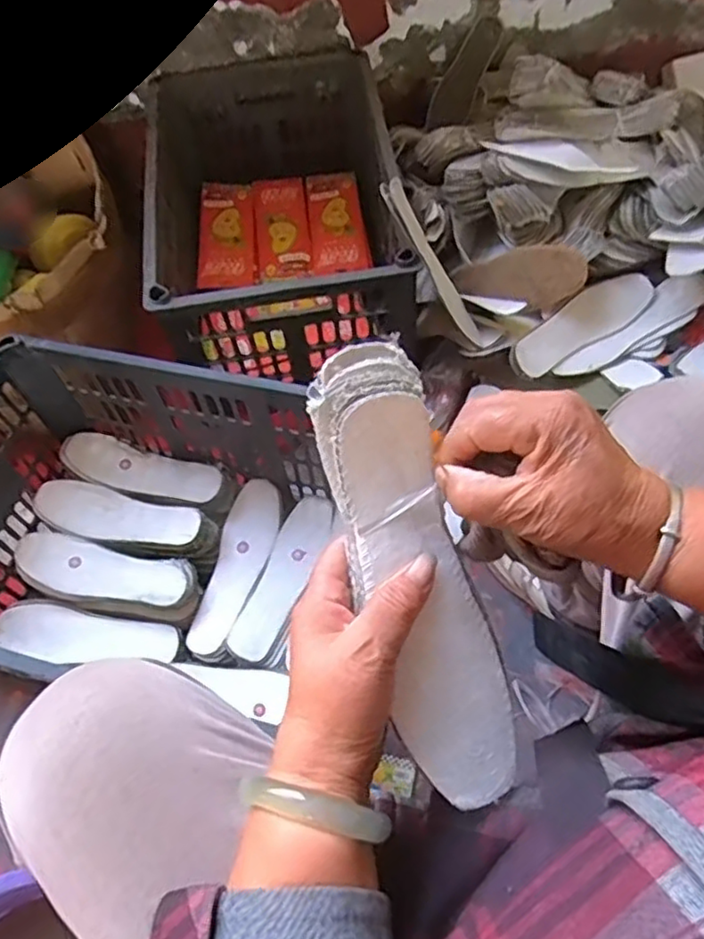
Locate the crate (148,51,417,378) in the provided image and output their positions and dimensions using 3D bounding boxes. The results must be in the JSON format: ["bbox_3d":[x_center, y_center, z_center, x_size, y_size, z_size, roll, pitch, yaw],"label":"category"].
[{"bbox_3d":[-0.114,-0.398,1.000,0.341,0.233,0.530,-9,61,-1],"label":"crate"}]

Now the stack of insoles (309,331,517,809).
[{"bbox_3d":[0.034,0.054,0.341,0.062,0.027,0.242,-18,93,-6],"label":"stack of insoles"}]

